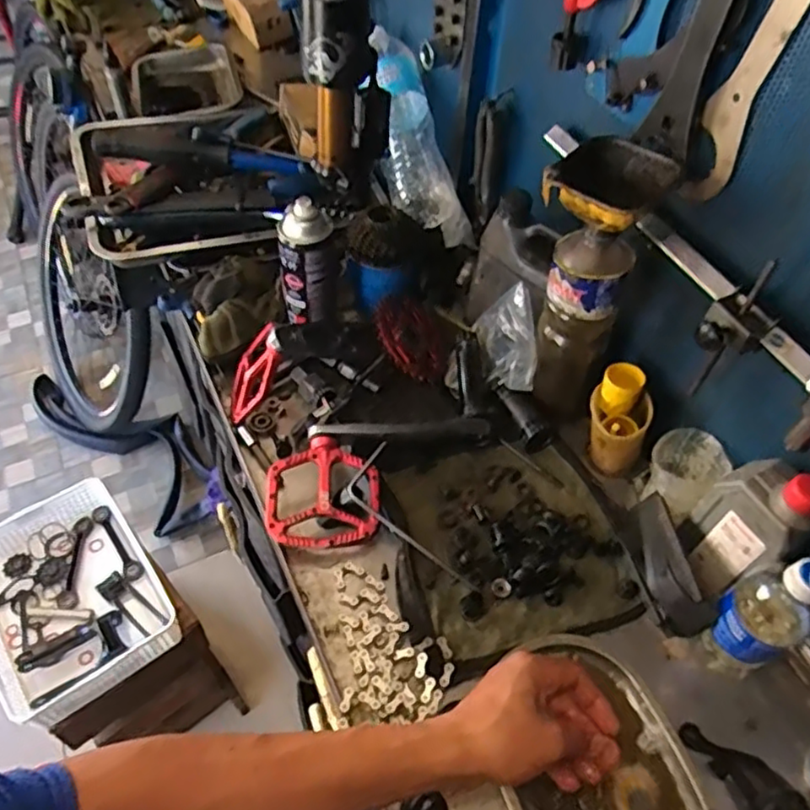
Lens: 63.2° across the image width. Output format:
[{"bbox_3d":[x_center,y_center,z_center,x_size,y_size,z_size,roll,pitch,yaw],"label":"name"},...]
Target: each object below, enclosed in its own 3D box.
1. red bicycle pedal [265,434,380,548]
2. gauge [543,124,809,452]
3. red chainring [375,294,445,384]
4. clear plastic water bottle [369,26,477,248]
[{"bbox_3d":[-0.084,0.088,0.675,0.113,0.017,0.111,1,69,-7],"label":"red bicycle pedal"},{"bbox_3d":[0.240,-0.115,0.595,0.067,0.119,0.417,-21,55,-18],"label":"gauge"},{"bbox_3d":[0.009,-0.084,0.824,0.111,0.007,0.125,58,35,-2],"label":"red chainring"},{"bbox_3d":[0.005,-0.380,0.923,0.101,0.071,0.352,-12,79,-12],"label":"clear plastic water bottle"}]

